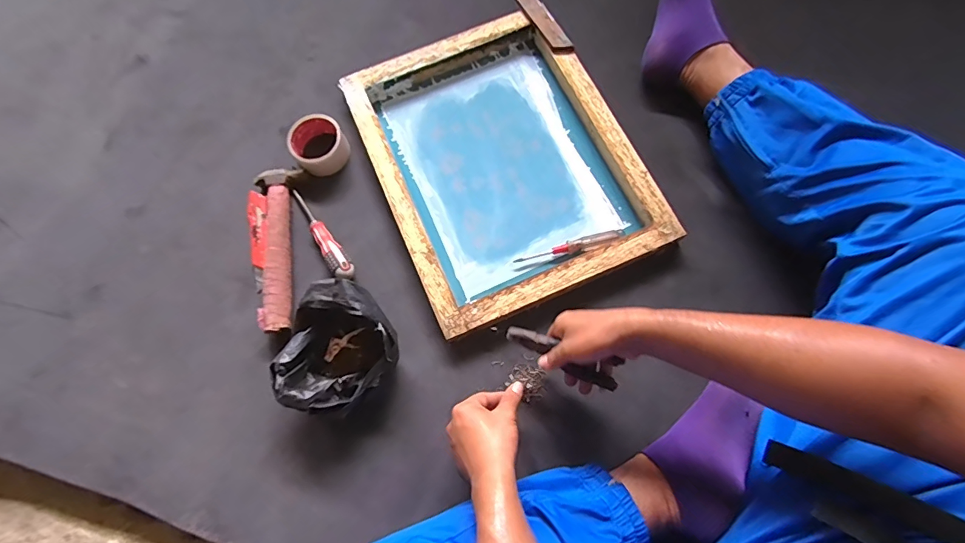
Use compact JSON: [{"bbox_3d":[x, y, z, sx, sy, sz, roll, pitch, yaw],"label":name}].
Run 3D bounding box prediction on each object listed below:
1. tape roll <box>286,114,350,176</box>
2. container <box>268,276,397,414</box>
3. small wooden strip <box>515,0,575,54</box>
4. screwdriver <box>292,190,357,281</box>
[{"bbox_3d":[-0.269,-0.208,0.751,0.089,0.039,0.090,-41,78,-9],"label":"tape roll"},{"bbox_3d":[-0.204,0.102,0.622,0.158,0.119,0.148,-1,73,2],"label":"container"},{"bbox_3d":[0.103,-0.437,0.787,0.035,0.011,0.158,-33,75,12],"label":"small wooden strip"},{"bbox_3d":[-0.256,-0.060,0.712,0.031,0.026,0.181,-37,75,-9],"label":"screwdriver"}]

